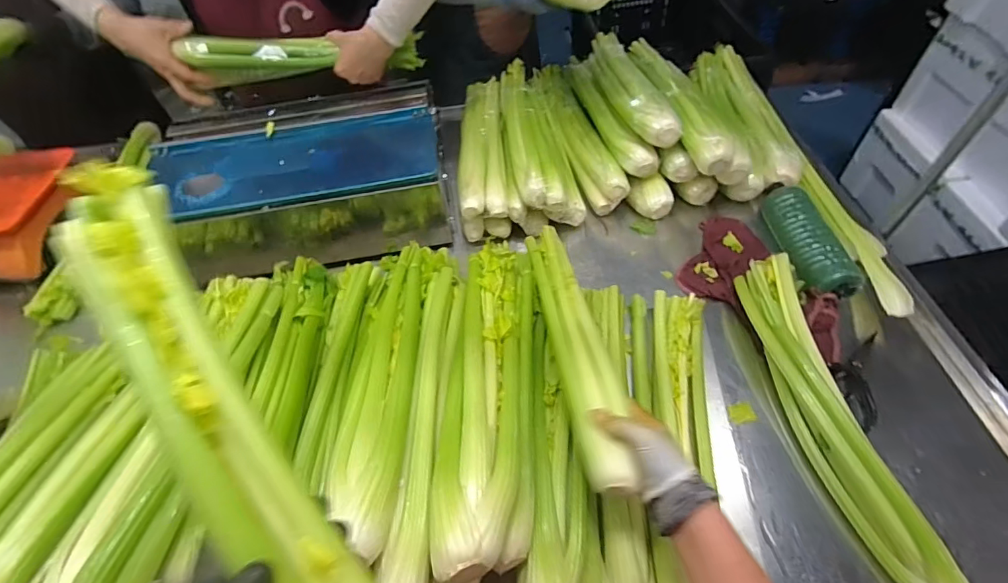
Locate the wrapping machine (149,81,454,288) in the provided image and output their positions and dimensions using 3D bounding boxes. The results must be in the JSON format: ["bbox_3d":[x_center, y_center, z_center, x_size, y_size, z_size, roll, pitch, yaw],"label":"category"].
[{"bbox_3d":[-0.358,-0.200,0.854,0.485,0.166,0.292,-9,52,-2],"label":"wrapping machine"}]

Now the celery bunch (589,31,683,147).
[{"bbox_3d":[0.233,-0.407,0.917,0.083,0.074,0.412,-9,52,-2],"label":"celery bunch"}]

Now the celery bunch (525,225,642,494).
[{"bbox_3d":[0.096,0.056,0.613,0.074,0.062,0.421,-8,43,-1],"label":"celery bunch"}]

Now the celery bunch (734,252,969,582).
[{"bbox_3d":[0.404,0.144,0.583,0.070,0.065,0.431,-7,52,0],"label":"celery bunch"}]

